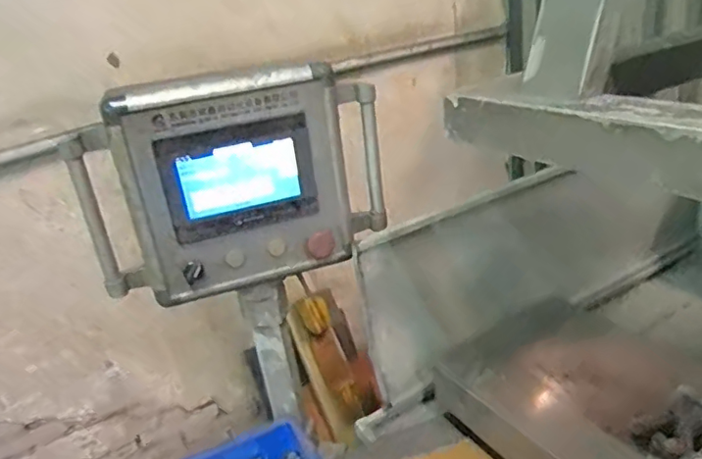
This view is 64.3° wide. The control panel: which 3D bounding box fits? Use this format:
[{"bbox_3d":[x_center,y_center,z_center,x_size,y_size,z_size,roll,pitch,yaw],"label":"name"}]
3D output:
[{"bbox_3d":[-0.145,-0.060,0.755,0.396,0.285,0.066,-14,24,-13],"label":"control panel"}]

